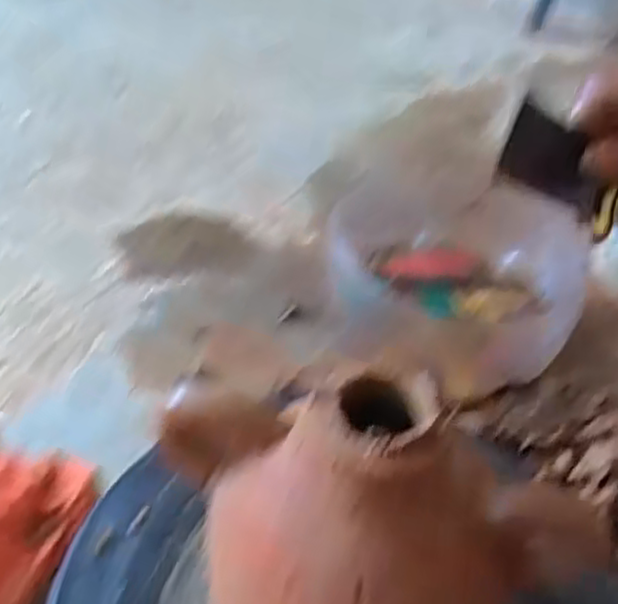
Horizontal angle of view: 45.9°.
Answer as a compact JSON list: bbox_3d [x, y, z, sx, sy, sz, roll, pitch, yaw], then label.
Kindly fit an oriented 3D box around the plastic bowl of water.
[{"bbox_3d":[0.146,-0.036,0.752,0.263,0.099,0.247,3,42,-3],"label":"plastic bowl of water"}]

